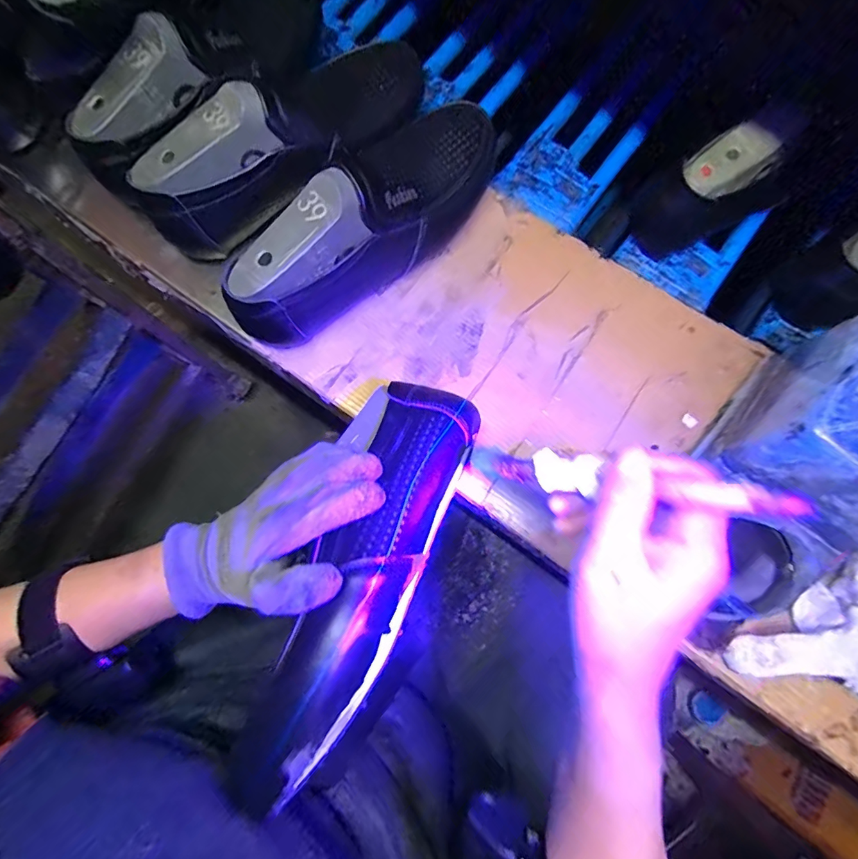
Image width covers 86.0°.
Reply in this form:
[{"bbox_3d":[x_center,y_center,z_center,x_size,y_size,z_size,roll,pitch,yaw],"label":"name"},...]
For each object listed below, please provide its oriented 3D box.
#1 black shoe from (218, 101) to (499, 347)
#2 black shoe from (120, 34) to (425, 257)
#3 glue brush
[{"bbox_3d":[-0.044,-0.156,0.356,0.077,0.091,0.238,38,81,9],"label":"black shoe"},{"bbox_3d":[-0.117,-0.230,0.368,0.241,0.078,0.092,-41,80,-8],"label":"black shoe"},{"bbox_3d":[0.087,0.024,0.222,0.148,0.009,0.019,6,75,38],"label":"glue brush"}]

